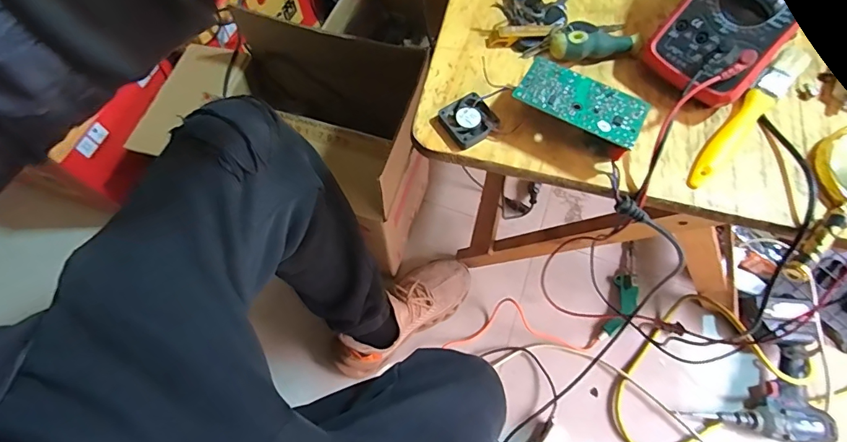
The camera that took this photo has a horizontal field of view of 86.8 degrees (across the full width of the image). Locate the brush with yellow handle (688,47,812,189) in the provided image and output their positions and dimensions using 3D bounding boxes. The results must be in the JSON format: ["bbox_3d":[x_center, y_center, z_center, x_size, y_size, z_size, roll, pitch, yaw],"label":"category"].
[{"bbox_3d":[0.277,-0.090,0.382,0.024,0.022,0.166,41,73,16],"label":"brush with yellow handle"}]

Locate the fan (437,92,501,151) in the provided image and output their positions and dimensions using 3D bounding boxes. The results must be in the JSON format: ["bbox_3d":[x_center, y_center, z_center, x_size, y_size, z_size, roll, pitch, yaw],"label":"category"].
[{"bbox_3d":[0.038,-0.086,0.379,0.040,0.011,0.041,-29,70,-12],"label":"fan"}]

